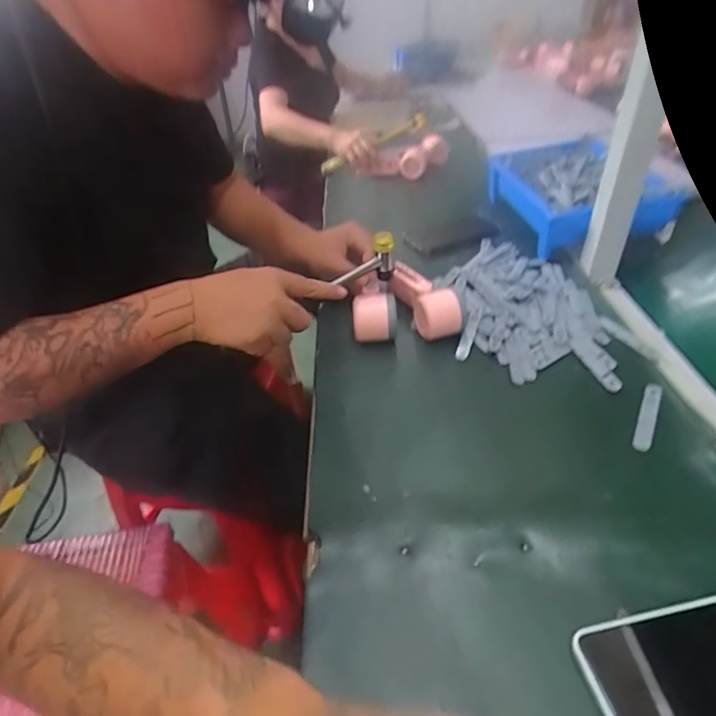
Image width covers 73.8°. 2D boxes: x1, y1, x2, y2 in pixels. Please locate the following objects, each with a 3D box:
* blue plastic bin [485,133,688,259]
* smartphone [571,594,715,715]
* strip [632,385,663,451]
[{"bbox_3d":[0.363,-0.282,0.823,0.194,0.085,0.267,-8,39,-5],"label":"blue plastic bin"},{"bbox_3d":[0.230,0.210,0.325,0.148,0.012,0.076,-10,39,-7],"label":"smartphone"},{"bbox_3d":[0.305,0.061,0.501,0.015,0.004,0.092,20,54,24],"label":"strip"}]

